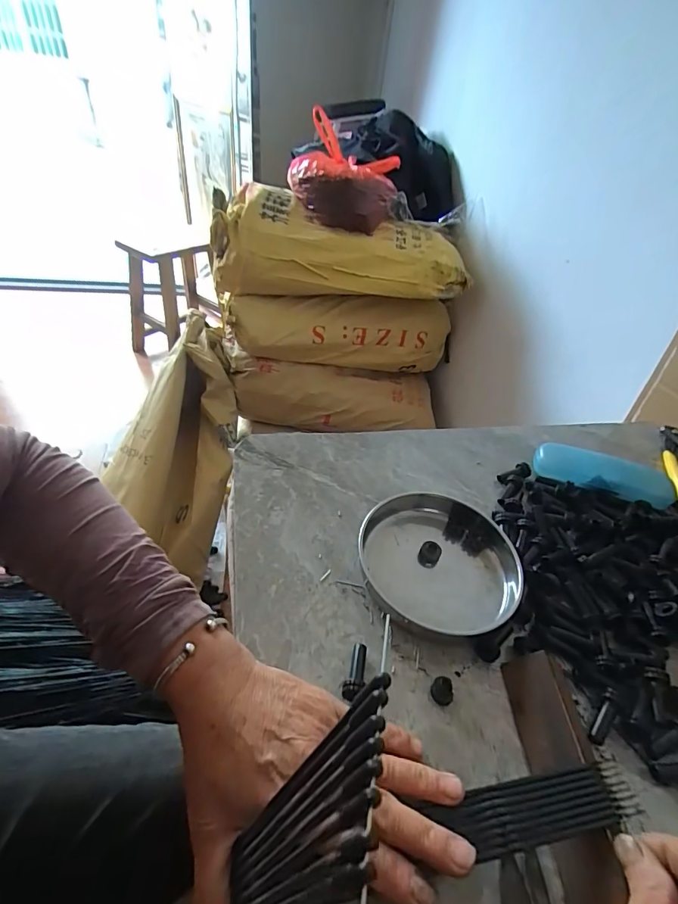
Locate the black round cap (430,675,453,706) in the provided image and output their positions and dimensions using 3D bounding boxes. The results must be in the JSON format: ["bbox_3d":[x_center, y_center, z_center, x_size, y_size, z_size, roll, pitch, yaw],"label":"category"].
[{"bbox_3d":[0.076,0.174,0.308,0.016,0.010,0.016,5,42,-4],"label":"black round cap"}]

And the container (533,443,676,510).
[{"bbox_3d":[0.300,0.022,0.479,0.147,0.022,0.044,16,42,8],"label":"container"}]

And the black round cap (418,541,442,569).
[{"bbox_3d":[0.084,0.095,0.394,0.018,0.015,0.019,5,42,-4],"label":"black round cap"}]

